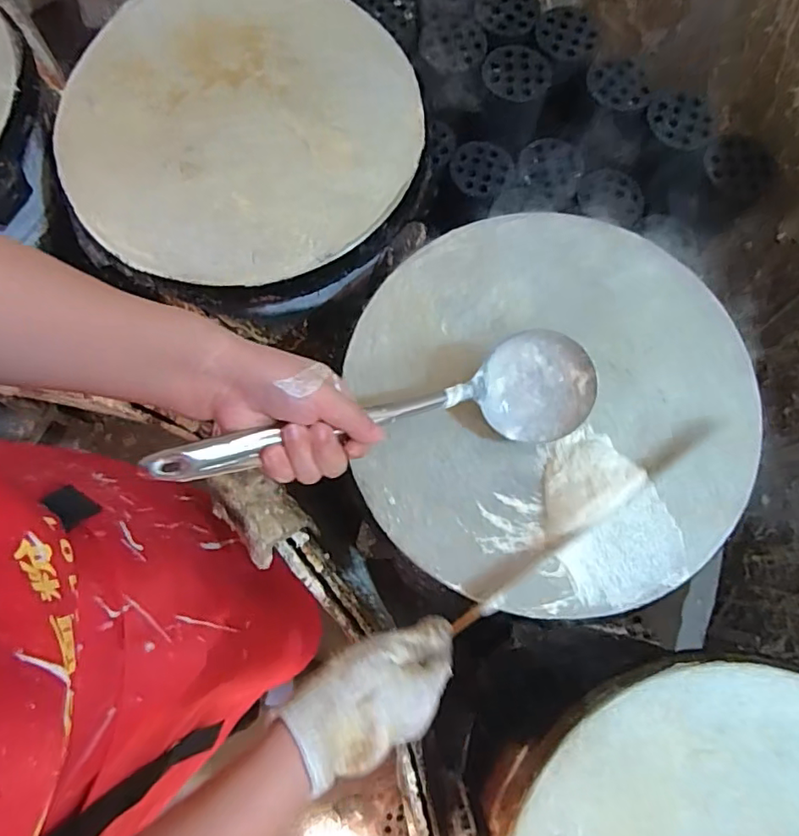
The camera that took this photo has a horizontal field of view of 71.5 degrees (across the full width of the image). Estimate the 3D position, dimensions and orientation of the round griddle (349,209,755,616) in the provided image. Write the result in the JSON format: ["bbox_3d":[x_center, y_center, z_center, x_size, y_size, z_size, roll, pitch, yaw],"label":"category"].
[{"bbox_3d":[0.139,-0.019,0.506,0.352,0.036,0.366,-7,76,-1],"label":"round griddle"}]

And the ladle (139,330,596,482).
[{"bbox_3d":[0.000,-0.003,0.402,0.338,0.075,0.079,-10,74,-29],"label":"ladle"}]

